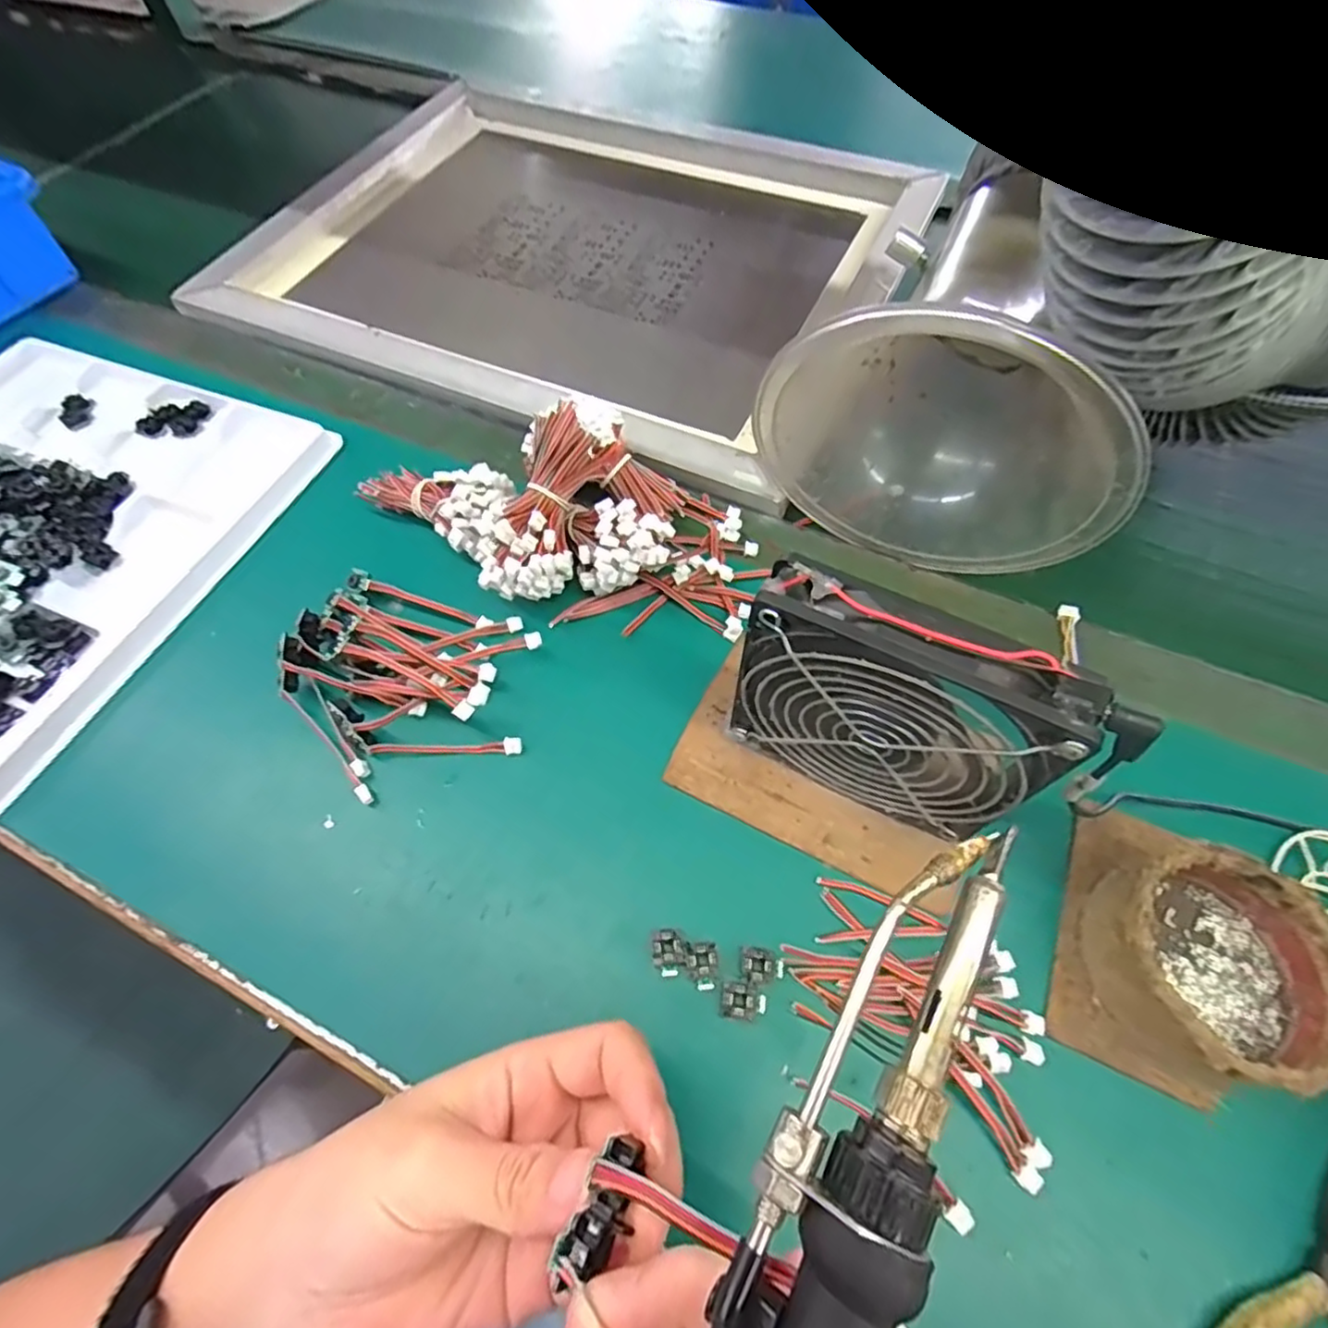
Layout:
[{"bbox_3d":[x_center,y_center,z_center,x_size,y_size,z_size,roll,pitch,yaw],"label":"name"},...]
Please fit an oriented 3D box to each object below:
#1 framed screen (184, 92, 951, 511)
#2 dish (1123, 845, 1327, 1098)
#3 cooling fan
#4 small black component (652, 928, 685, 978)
[{"bbox_3d":[-0.083,-0.351,0.543,0.508,0.035,0.386,25,63,15],"label":"framed screen"},{"bbox_3d":[0.221,0.119,0.258,0.080,0.042,0.081,0,59,1],"label":"dish"},{"bbox_3d":[0.092,0.025,0.266,0.124,0.126,0.029,26,63,15],"label":"cooling fan"},{"bbox_3d":[0.001,0.124,0.277,0.013,0.004,0.018,-19,69,-7],"label":"small black component"}]

